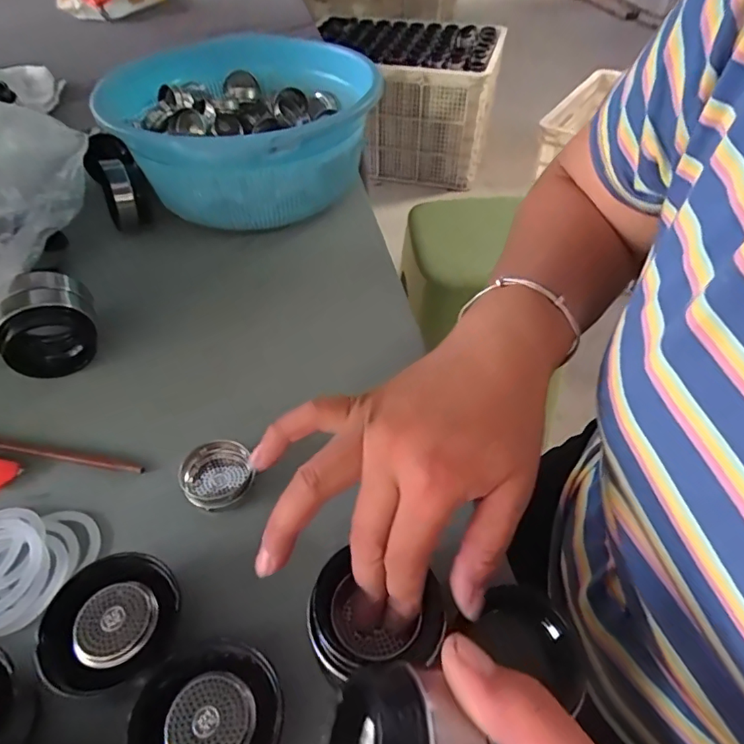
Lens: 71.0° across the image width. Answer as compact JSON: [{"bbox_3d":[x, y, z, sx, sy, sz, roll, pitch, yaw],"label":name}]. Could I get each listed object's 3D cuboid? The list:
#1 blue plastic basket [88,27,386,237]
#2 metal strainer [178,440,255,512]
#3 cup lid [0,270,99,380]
[{"bbox_3d":[-0.137,-0.255,0.571,0.285,0.122,0.287,12,48,10],"label":"blue plastic basket"},{"bbox_3d":[-0.100,0.068,0.338,0.042,0.021,0.045,0,47,0],"label":"metal strainer"},{"bbox_3d":[-0.250,-0.035,0.407,0.067,0.070,0.053,-19,50,-17],"label":"cup lid"}]

